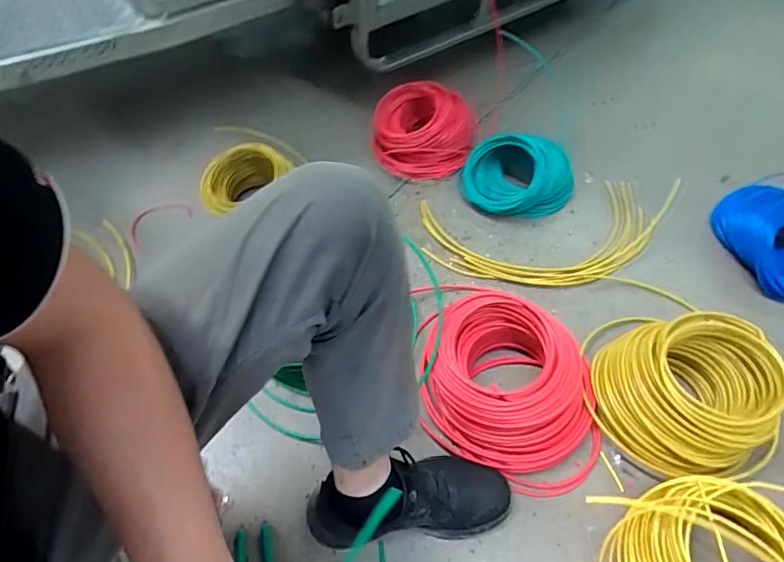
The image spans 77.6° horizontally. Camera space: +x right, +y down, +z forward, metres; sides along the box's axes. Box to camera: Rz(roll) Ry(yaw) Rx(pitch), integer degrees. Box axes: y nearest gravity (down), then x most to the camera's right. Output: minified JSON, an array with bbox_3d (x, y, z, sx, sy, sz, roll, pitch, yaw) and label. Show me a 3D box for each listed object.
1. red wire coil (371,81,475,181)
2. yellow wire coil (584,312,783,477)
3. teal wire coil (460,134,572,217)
[{"bbox_3d":[0.070,-0.354,1.126,0.222,0.106,0.214,0,54,0],"label":"red wire coil"},{"bbox_3d":[0.437,0.162,0.742,0.214,0.135,0.225,0,54,0],"label":"yellow wire coil"},{"bbox_3d":[0.271,-0.230,1.042,0.234,0.125,0.143,-5,54,-4],"label":"teal wire coil"}]

